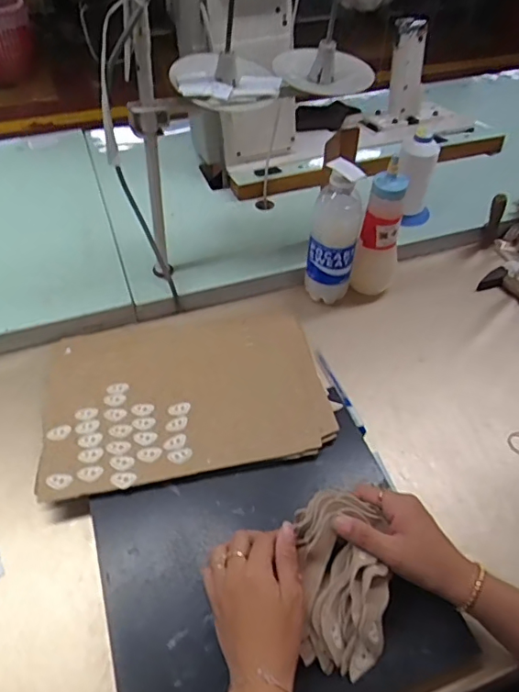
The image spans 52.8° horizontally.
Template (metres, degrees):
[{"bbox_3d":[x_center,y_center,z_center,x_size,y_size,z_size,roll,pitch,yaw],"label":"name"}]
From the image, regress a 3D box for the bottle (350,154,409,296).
[{"bbox_3d":[0.166,-0.143,0.720,0.058,0.185,0.053,17,51,13],"label":"bottle"}]

